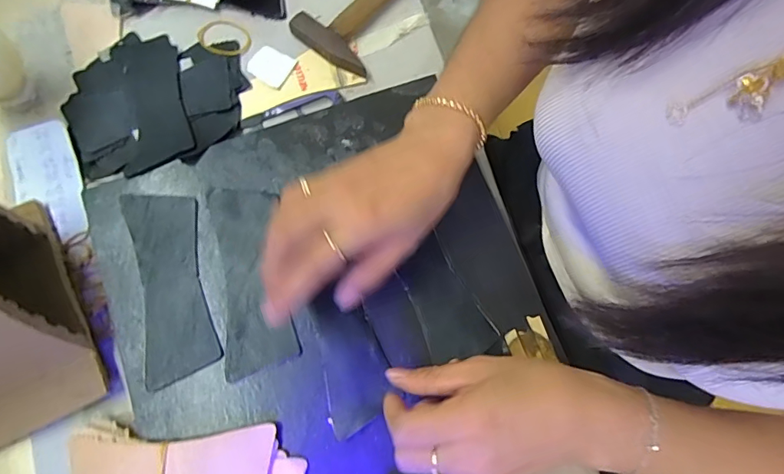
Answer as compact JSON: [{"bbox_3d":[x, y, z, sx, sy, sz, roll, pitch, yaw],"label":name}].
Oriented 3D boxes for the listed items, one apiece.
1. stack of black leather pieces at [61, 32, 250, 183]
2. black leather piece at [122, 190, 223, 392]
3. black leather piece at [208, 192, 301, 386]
[{"bbox_3d":[-0.202,-0.117,0.406,0.141,0.019,0.137,-7,74,-6],"label":"stack of black leather pieces"},{"bbox_3d":[-0.164,0.033,0.353,0.050,0.004,0.140,-13,77,-8],"label":"black leather piece"},{"bbox_3d":[-0.106,0.029,0.358,0.049,0.004,0.140,-11,77,-6],"label":"black leather piece"}]

